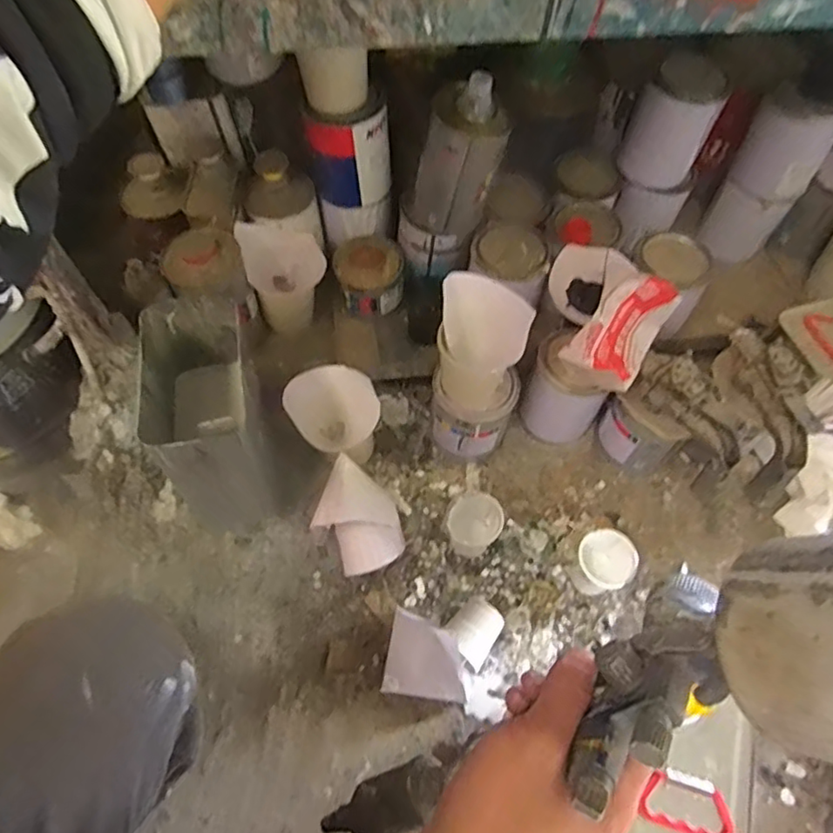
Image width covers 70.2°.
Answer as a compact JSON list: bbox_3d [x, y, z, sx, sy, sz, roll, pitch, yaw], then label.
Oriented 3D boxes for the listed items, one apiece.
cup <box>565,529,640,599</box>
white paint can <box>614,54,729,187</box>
[{"bbox_3d":[0.227,0.183,0.739,0.063,0.078,0.067,1,62,-1],"label":"cup"},{"bbox_3d":[0.348,-0.398,0.811,0.100,0.136,0.092,1,62,-1],"label":"white paint can"}]

